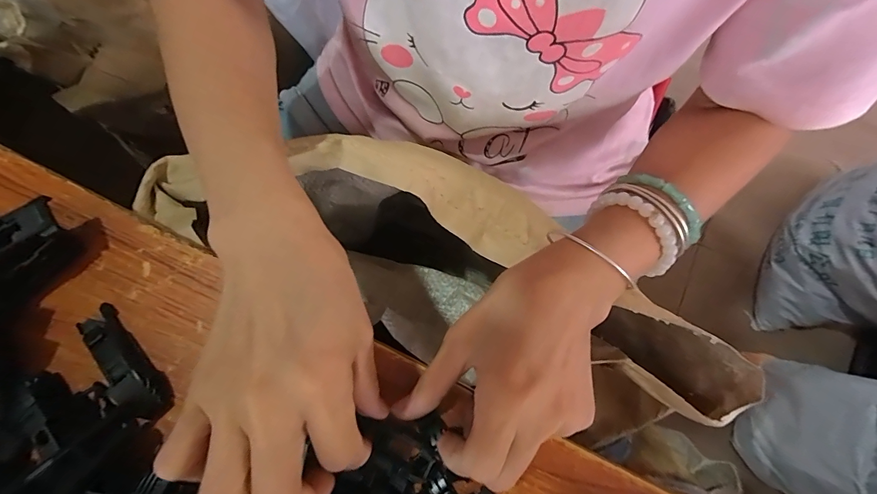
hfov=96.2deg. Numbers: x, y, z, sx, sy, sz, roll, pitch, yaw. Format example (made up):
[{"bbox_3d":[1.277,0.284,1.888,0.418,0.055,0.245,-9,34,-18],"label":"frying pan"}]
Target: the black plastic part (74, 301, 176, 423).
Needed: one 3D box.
[{"bbox_3d":[-0.178,0.064,0.220,0.022,0.014,0.074,-40,78,-11],"label":"black plastic part"}]

